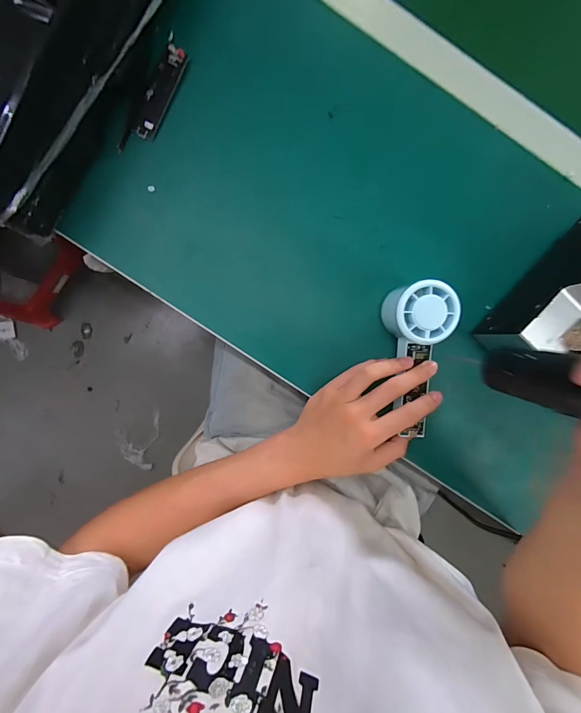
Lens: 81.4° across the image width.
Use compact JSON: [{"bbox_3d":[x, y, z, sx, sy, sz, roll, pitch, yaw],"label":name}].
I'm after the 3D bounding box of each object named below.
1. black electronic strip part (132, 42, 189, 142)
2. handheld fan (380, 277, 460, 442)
[{"bbox_3d":[-0.132,-0.267,0.341,0.021,0.007,0.092,26,93,-3],"label":"black electronic strip part"},{"bbox_3d":[0.120,0.002,0.334,0.067,0.041,0.149,-3,108,-2],"label":"handheld fan"}]

